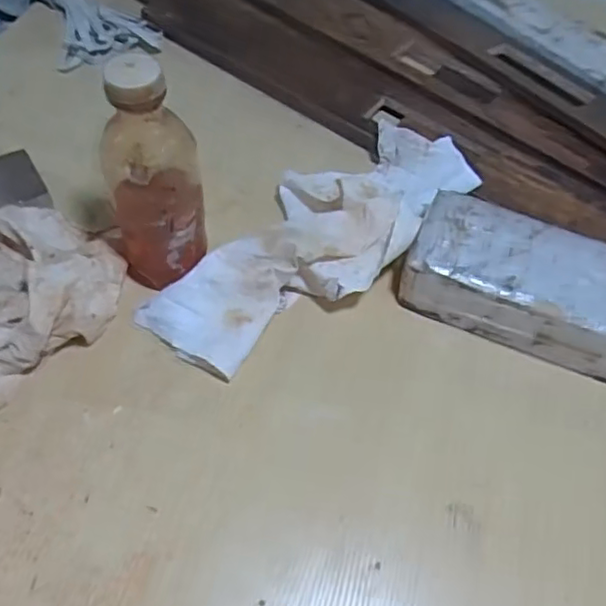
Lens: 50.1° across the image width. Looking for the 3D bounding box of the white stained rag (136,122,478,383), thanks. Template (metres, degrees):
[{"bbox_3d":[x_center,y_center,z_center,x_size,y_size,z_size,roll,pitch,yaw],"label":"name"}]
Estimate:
[{"bbox_3d":[0.017,-0.061,0.588,0.136,0.049,0.336,40,62,20],"label":"white stained rag"}]

